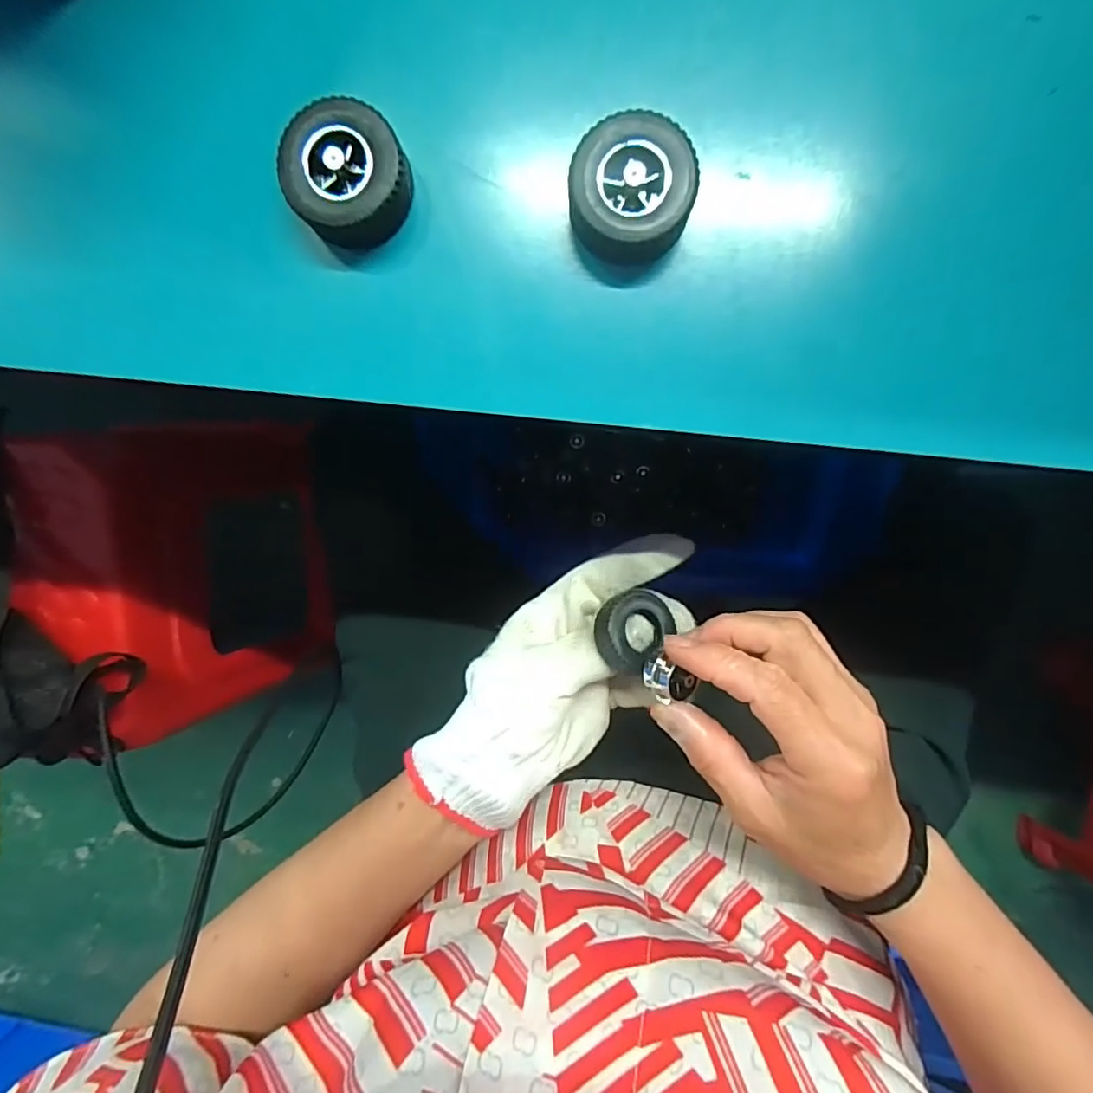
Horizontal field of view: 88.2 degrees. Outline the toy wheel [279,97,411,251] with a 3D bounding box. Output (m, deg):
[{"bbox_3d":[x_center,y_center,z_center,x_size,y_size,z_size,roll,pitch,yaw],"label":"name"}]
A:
[{"bbox_3d":[-0.063,-0.117,0.179,0.037,0.017,0.038,1,97,4],"label":"toy wheel"}]

